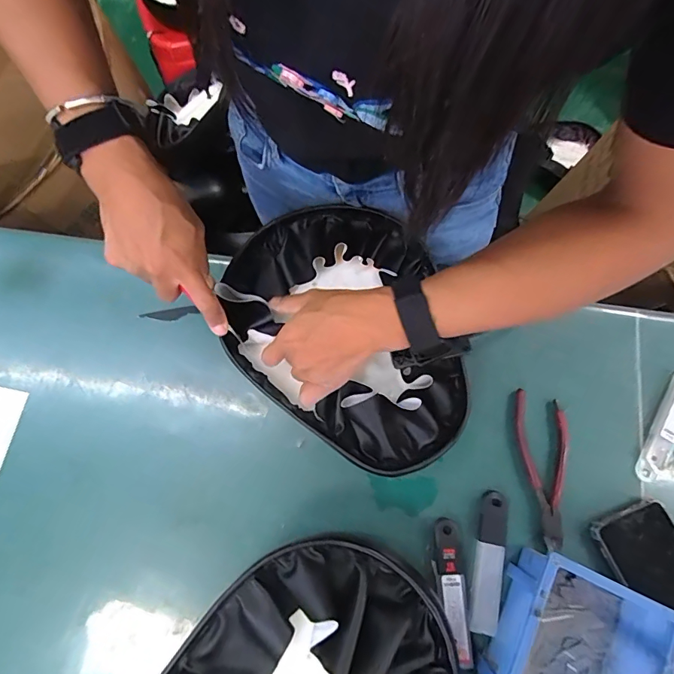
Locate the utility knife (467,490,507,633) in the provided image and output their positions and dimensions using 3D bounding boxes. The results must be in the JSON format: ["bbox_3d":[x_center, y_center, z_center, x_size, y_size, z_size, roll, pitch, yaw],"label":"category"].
[{"bbox_3d":[0.149,0.219,0.419,0.025,0.004,0.126,11,75,4],"label":"utility knife"}]

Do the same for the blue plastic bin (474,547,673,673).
[{"bbox_3d":[0.195,0.290,0.366,0.116,0.069,0.168,23,76,8],"label":"blue plastic bin"}]

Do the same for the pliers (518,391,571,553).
[{"bbox_3d":[0.218,0.133,0.441,0.052,0.007,0.154,-1,74,1],"label":"pliers"}]

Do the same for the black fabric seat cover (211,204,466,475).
[{"bbox_3d":[0.004,-0.009,0.417,0.207,0.048,0.277,-12,74,-2],"label":"black fabric seat cover"}]

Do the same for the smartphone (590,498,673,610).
[{"bbox_3d":[0.320,0.246,0.407,0.079,0.012,0.164,-22,75,-5],"label":"smartphone"}]

